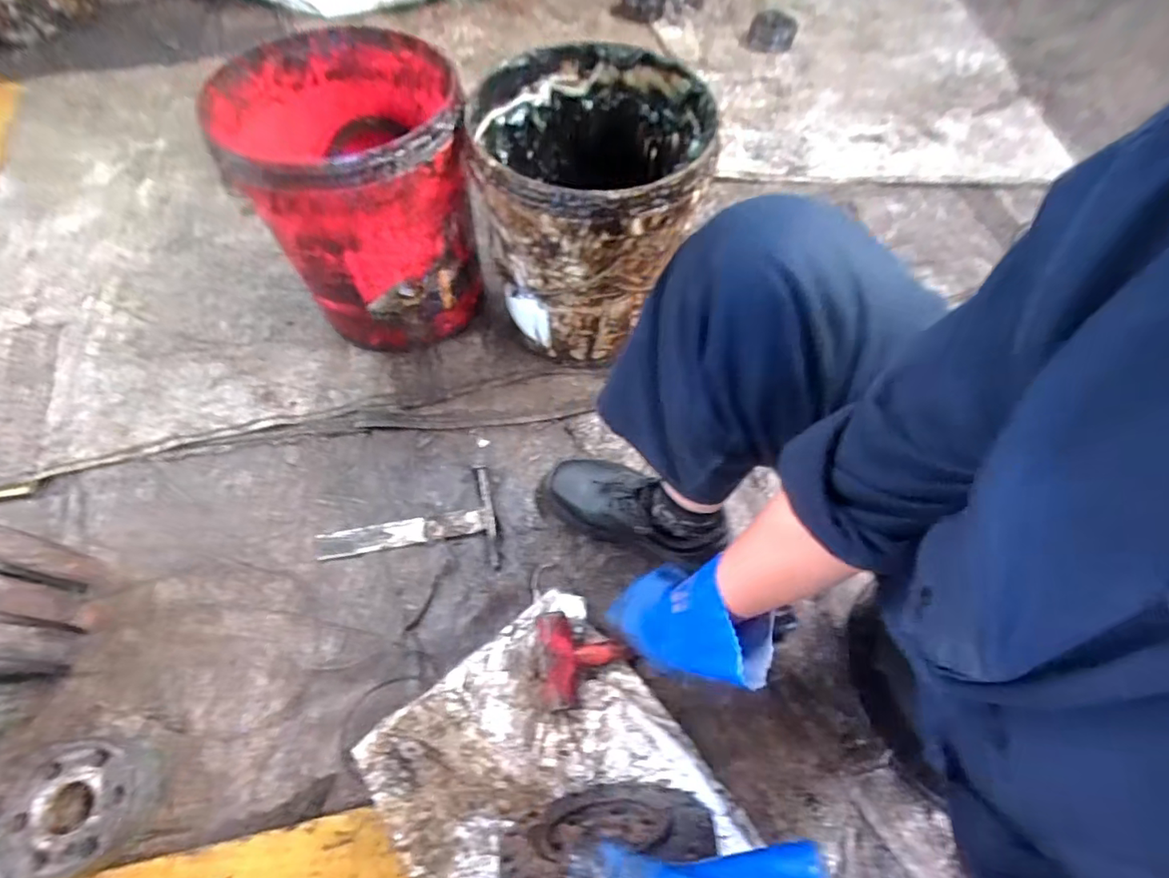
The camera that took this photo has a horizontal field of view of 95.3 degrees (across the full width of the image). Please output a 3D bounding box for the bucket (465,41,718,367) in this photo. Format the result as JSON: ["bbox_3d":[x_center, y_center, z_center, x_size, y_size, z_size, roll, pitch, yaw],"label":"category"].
[{"bbox_3d":[0.003,-0.321,0.777,0.295,0.307,0.304,1,63,-2],"label":"bucket"}]

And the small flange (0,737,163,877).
[{"bbox_3d":[-0.529,0.385,0.563,0.127,0.041,0.121,-38,69,-18],"label":"small flange"}]

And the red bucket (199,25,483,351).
[{"bbox_3d":[-0.316,-0.359,0.786,0.278,0.317,0.331,-15,64,-10],"label":"red bucket"}]

